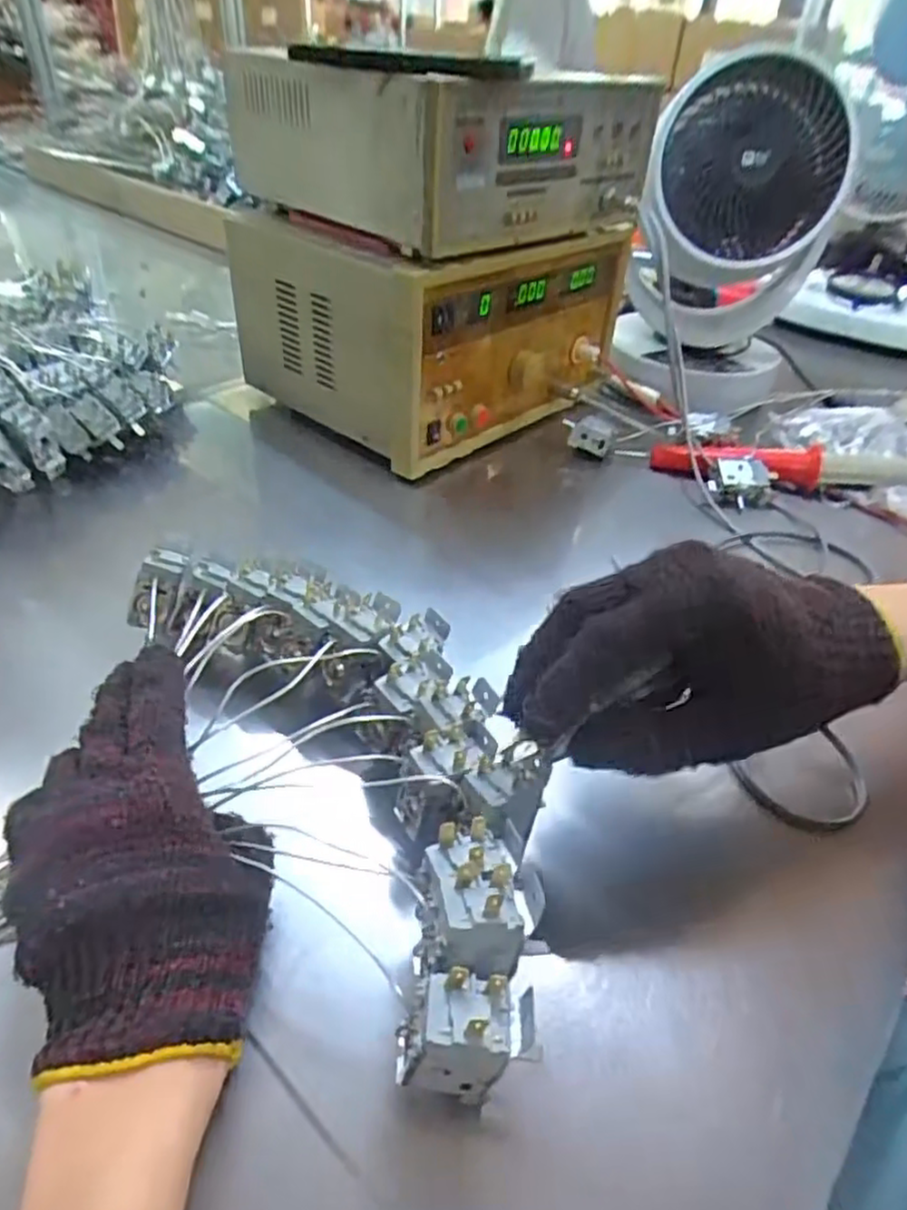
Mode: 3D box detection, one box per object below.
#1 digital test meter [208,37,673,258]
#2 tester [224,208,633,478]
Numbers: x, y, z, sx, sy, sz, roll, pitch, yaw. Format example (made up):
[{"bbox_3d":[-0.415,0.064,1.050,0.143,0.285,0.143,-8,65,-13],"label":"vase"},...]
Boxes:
[{"bbox_3d":[0.007,-0.396,0.602,0.212,0.114,0.312,32,47,28],"label":"digital test meter"},{"bbox_3d":[-0.012,-0.299,0.715,0.242,0.168,0.331,32,47,28],"label":"tester"}]

